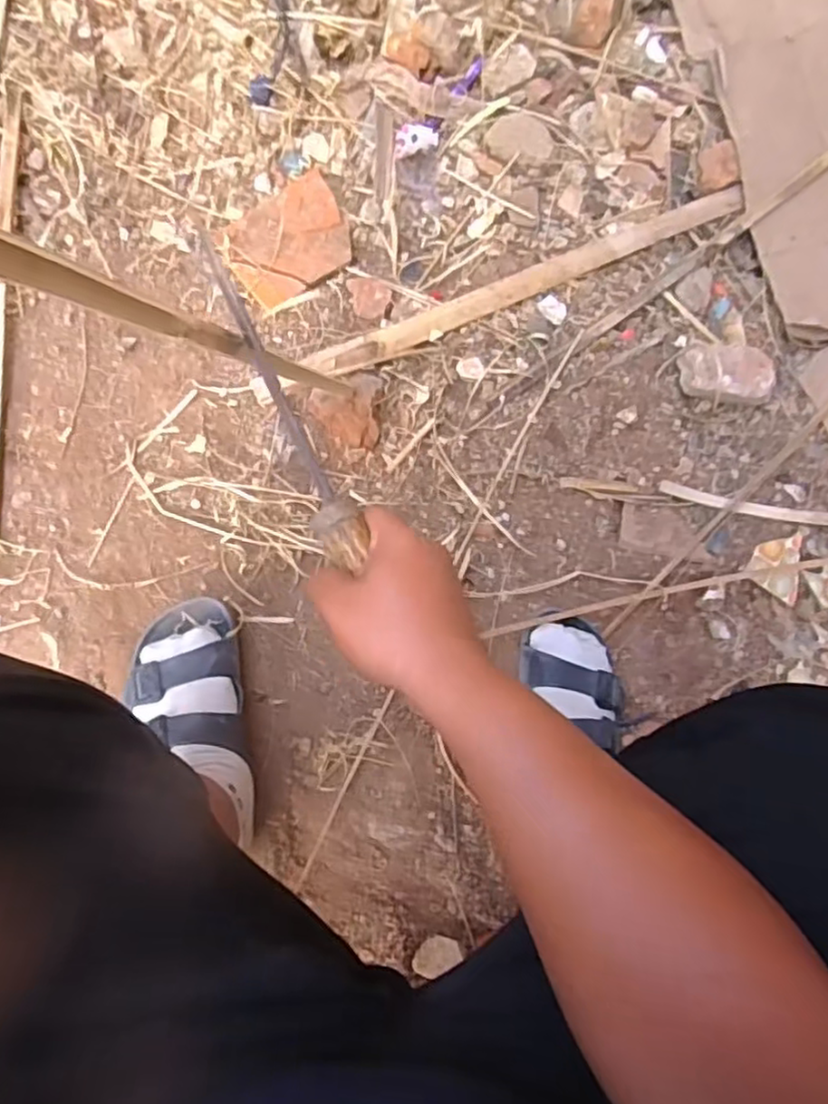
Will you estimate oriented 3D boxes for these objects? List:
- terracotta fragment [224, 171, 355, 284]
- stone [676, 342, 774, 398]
[{"bbox_3d":[-0.142,-0.374,0.804,0.142,0.010,0.114,-38,86,-7],"label":"terracotta fragment"},{"bbox_3d":[0.366,-0.208,0.796,0.100,0.061,0.068,2,80,-4],"label":"stone"}]

